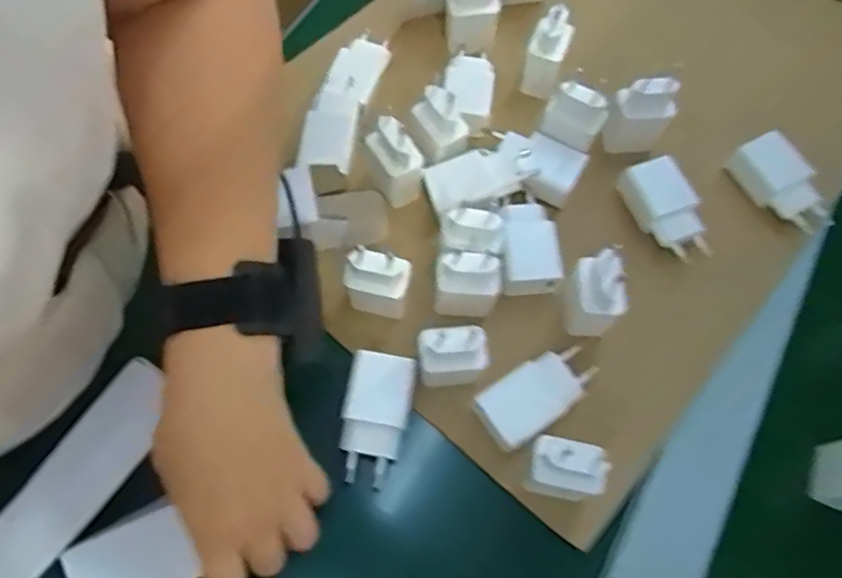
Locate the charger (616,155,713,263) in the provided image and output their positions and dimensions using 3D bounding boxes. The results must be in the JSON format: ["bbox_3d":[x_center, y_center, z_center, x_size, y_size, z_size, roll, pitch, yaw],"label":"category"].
[{"bbox_3d":[0.178,-0.057,0.452,0.037,0.025,0.075,-19,69,-10],"label":"charger"}]

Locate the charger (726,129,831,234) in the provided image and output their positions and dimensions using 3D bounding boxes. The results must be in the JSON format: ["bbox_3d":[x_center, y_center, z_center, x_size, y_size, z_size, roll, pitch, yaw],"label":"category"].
[{"bbox_3d":[0.270,-0.078,0.465,0.044,0.019,0.078,-32,78,6],"label":"charger"}]

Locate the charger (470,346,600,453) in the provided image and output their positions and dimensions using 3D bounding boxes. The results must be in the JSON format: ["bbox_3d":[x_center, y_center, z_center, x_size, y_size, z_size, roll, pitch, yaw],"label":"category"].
[{"bbox_3d":[0.075,0.068,0.403,0.075,0.025,0.039,-31,72,-14],"label":"charger"}]

